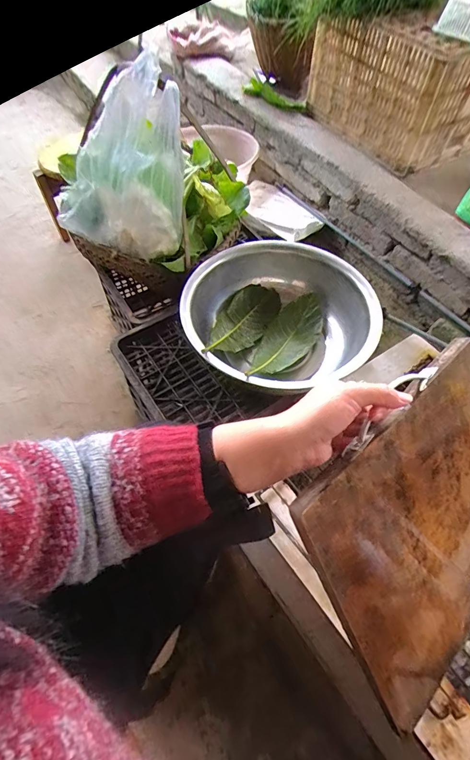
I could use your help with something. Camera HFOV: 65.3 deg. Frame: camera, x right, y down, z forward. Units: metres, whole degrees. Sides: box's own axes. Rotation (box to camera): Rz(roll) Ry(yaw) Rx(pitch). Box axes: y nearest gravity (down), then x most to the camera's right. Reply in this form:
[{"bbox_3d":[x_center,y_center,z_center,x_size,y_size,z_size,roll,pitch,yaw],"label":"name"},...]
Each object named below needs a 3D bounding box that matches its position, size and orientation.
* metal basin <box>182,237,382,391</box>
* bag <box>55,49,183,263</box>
[{"bbox_3d":[0.087,-0.122,0.759,0.343,0.132,0.313,1,57,-1],"label":"metal basin"},{"bbox_3d":[-0.208,-0.357,0.640,0.228,0.305,0.090,-3,57,-3],"label":"bag"}]

